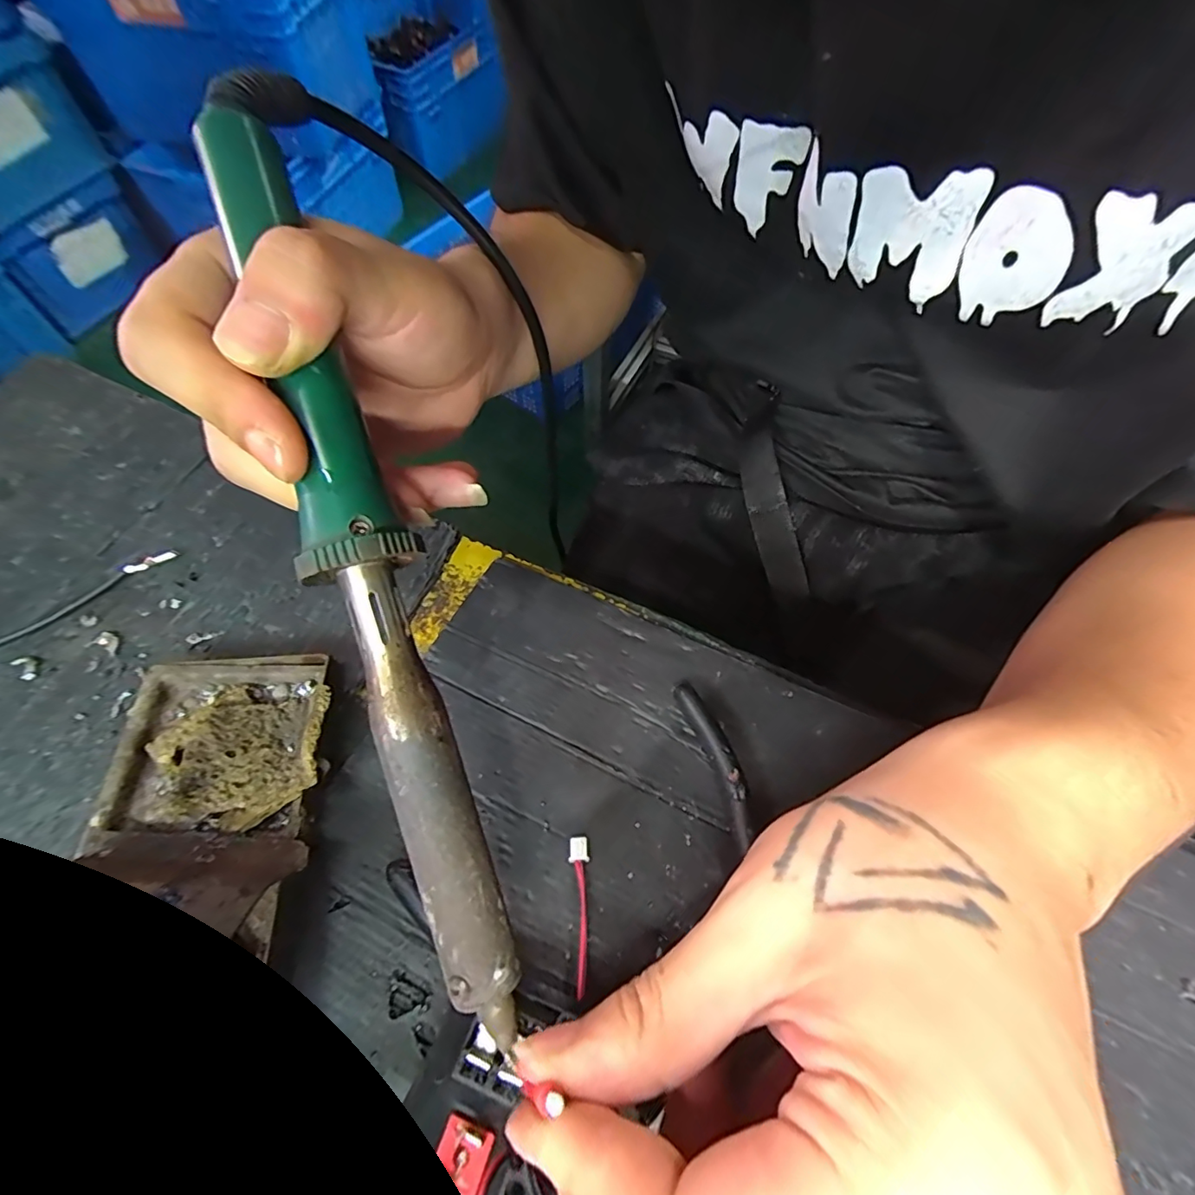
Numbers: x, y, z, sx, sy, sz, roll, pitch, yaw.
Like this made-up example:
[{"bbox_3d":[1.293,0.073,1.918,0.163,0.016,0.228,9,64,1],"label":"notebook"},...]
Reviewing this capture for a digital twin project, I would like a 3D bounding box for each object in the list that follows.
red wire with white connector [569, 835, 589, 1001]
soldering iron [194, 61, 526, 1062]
[{"bbox_3d":[-0.007,0.109,0.185,0.007,0.010,0.047,1,63,0],"label":"red wire with white connector"},{"bbox_3d":[-0.064,-0.016,0.143,0.024,0.020,0.267,-15,89,-8],"label":"soldering iron"}]

